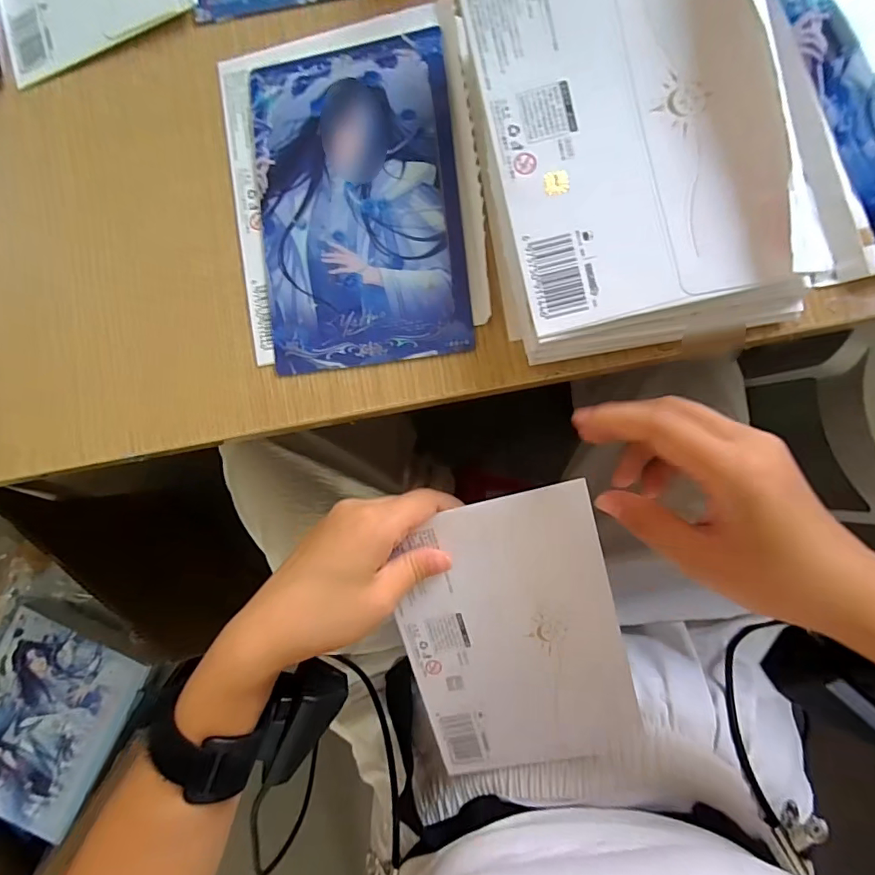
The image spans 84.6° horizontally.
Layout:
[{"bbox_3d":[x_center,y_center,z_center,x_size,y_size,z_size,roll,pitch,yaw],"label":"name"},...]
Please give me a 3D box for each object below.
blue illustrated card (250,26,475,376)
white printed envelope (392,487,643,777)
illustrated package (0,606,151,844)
[{"bbox_3d":[-0.043,-0.125,0.258,0.107,0.004,0.171,-6,87,8],"label":"blue illustrated card"},{"bbox_3d":[0.044,0.122,0.286,0.123,0.005,0.176,-14,101,9],"label":"white printed envelope"},{"bbox_3d":[-0.516,0.374,0.627,0.190,0.040,0.248,25,92,7],"label":"illustrated package"}]

